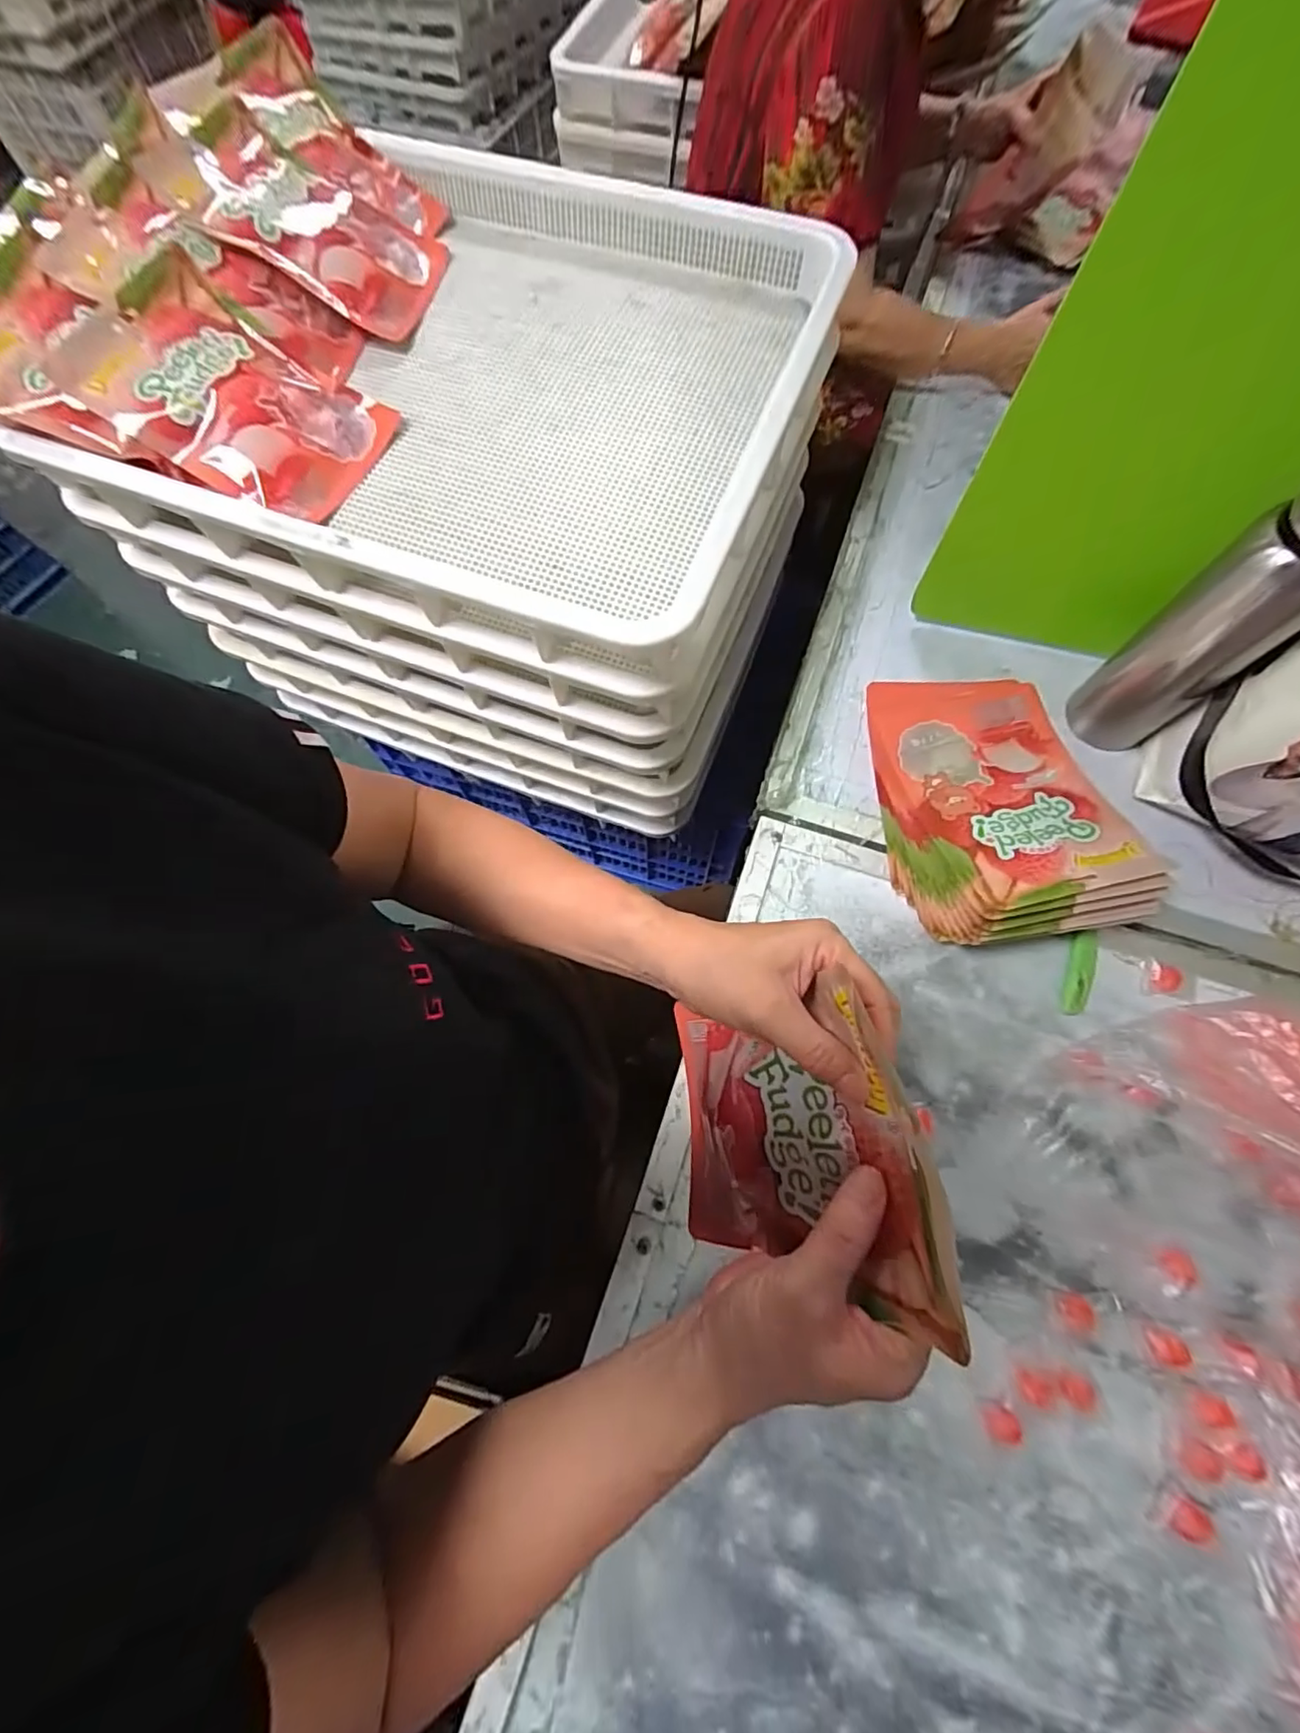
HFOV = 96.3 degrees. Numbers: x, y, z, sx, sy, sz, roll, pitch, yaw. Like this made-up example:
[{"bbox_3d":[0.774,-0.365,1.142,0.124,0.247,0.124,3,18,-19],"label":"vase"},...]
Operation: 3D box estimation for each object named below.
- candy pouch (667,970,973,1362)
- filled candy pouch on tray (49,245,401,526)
[{"bbox_3d":[0.068,0.147,0.325,0.025,0.205,0.144,1,71,-26],"label":"candy pouch"},{"bbox_3d":[-0.348,-0.390,0.483,0.209,0.024,0.146,31,77,-13],"label":"filled candy pouch on tray"}]

